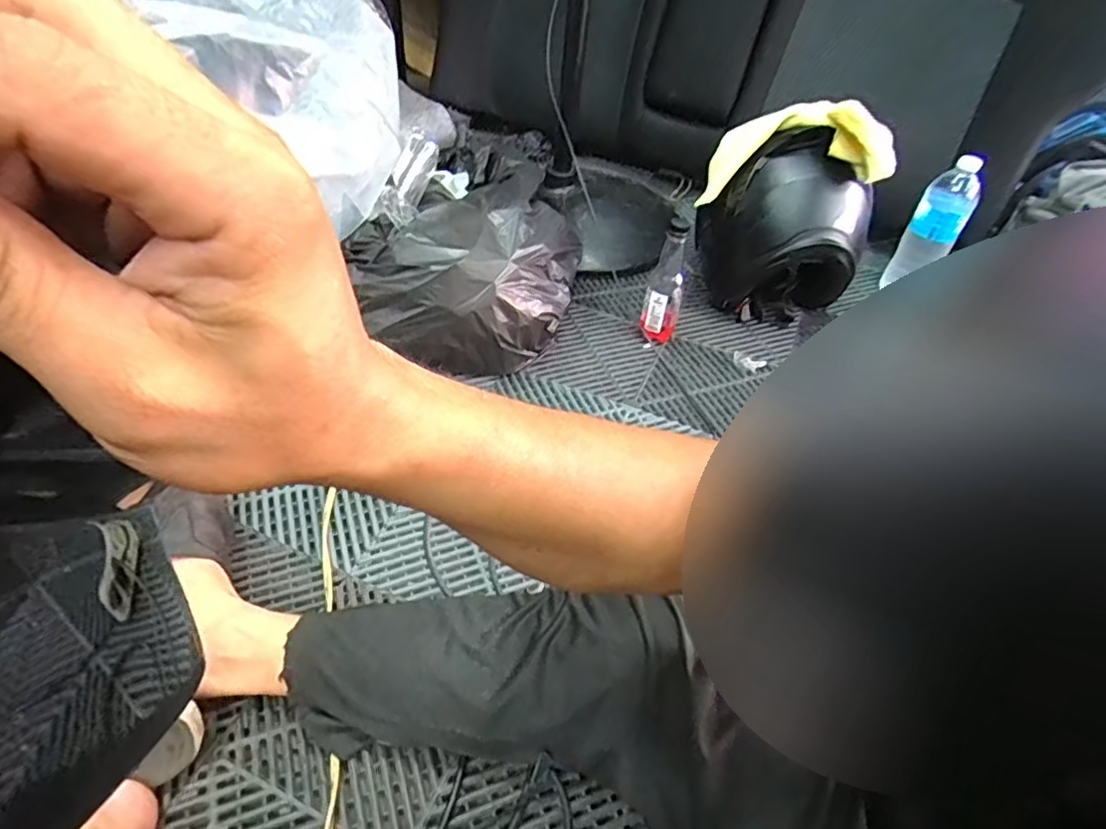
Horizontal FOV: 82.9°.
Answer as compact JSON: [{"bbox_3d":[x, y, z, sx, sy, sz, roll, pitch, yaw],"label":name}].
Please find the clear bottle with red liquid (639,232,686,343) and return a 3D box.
[{"bbox_3d":[0.172,-0.198,0.954,0.055,0.181,0.058,14,44,9],"label":"clear bottle with red liquid"}]

